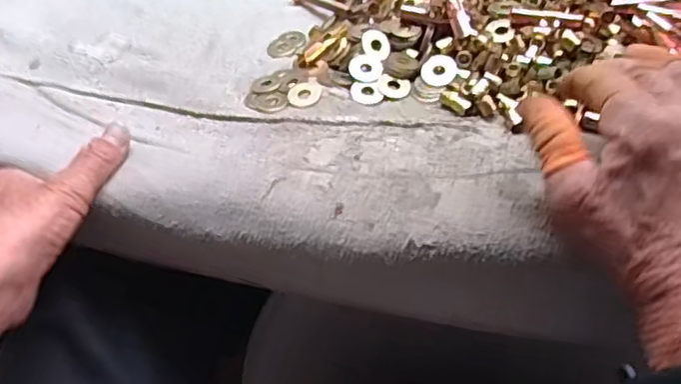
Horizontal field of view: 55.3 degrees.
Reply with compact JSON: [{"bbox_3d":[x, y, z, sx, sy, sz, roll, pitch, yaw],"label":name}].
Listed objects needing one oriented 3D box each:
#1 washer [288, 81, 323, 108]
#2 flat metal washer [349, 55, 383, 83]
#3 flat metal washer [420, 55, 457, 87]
[{"bbox_3d":[-0.023,-0.064,0.421,0.022,0.004,0.025,16,54,17],"label":"washer"},{"bbox_3d":[0.017,-0.081,0.426,0.021,0.004,0.021,2,64,-5],"label":"flat metal washer"},{"bbox_3d":[0.063,-0.078,0.416,0.022,0.004,0.023,-4,64,9],"label":"flat metal washer"}]

